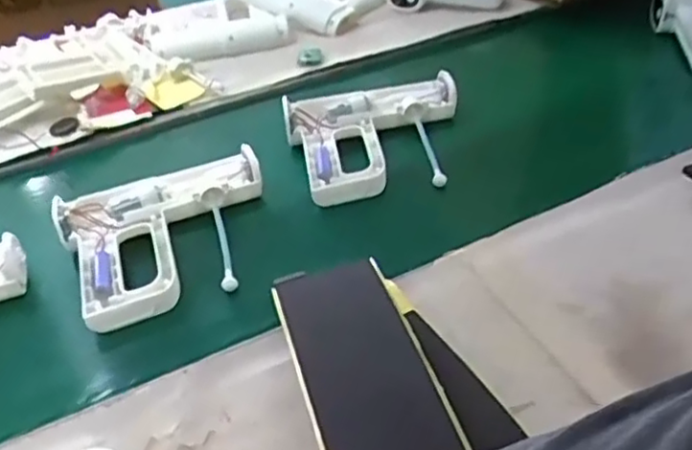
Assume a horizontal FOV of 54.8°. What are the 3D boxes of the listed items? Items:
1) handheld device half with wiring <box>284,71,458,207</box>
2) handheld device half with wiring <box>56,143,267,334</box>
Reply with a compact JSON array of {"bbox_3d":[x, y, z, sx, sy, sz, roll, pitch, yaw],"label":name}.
[{"bbox_3d":[0.043,-0.108,0.781,0.208,0.051,0.172,-13,41,-9],"label":"handheld device half with wiring"},{"bbox_3d":[-0.174,0.007,0.671,0.208,0.035,0.183,-18,42,-14],"label":"handheld device half with wiring"}]

